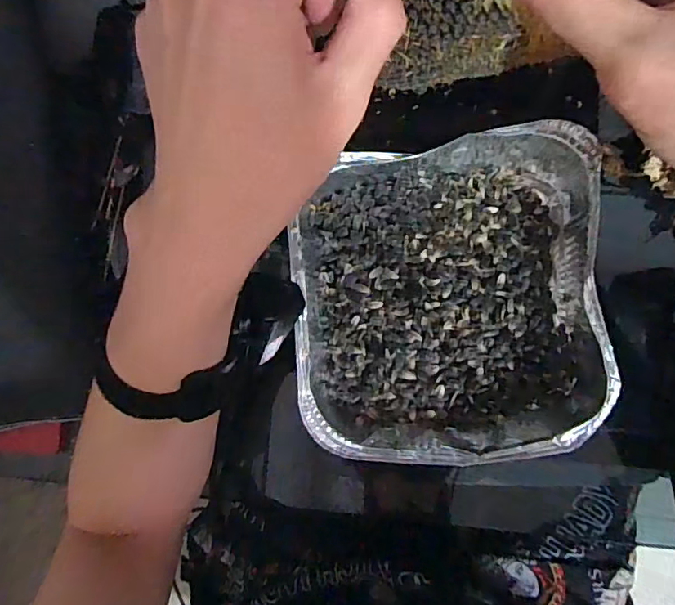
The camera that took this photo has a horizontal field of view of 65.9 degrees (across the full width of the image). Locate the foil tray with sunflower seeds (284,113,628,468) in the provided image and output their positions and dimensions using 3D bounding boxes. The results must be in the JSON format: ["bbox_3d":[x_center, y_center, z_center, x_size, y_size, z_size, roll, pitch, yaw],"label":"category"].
[{"bbox_3d":[0.070,-0.004,0.340,0.187,0.051,0.201,-3,89,6],"label":"foil tray with sunflower seeds"}]

